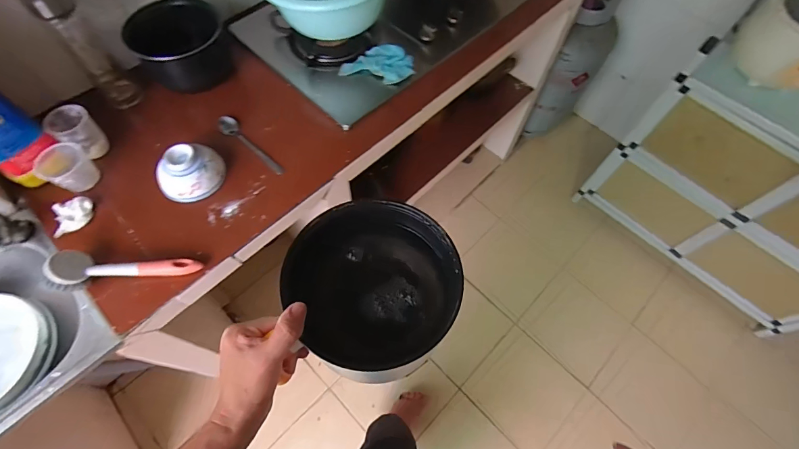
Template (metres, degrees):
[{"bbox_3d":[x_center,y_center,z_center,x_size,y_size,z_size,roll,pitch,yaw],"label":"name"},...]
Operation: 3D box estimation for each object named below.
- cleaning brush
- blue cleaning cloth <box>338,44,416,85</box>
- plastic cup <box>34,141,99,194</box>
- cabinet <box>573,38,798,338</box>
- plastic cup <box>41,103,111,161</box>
[{"bbox_3d":[-0.405,0.073,0.563,0.188,0.074,0.056,1,63,-2],"label":"cleaning brush"},{"bbox_3d":[-0.045,-0.329,0.786,0.145,0.065,0.055,9,63,2],"label":"blue cleaning cloth"},{"bbox_3d":[-0.554,-0.093,0.636,0.059,0.055,0.070,33,66,14],"label":"plastic cup"},{"bbox_3d":[1.163,-0.161,1.200,0.878,0.621,0.485,37,67,15],"label":"cabinet"},{"bbox_3d":[-0.550,-0.155,0.657,0.058,0.082,0.062,1,63,-2],"label":"plastic cup"}]

